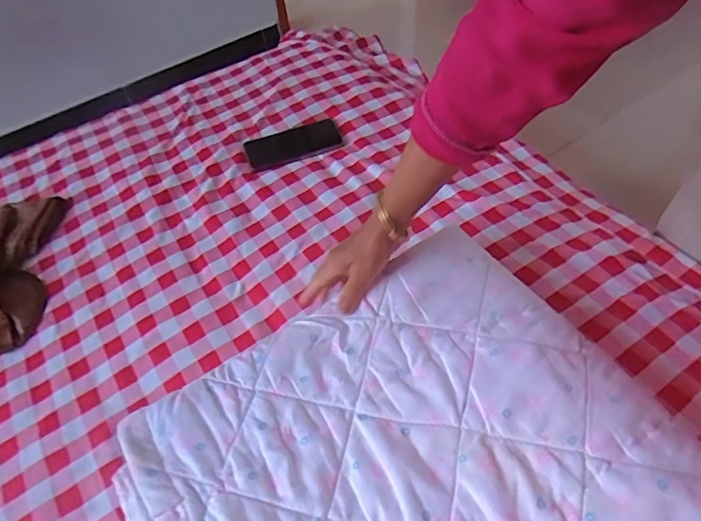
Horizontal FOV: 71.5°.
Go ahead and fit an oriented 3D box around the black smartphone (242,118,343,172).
[{"bbox_3d":[-0.099,-0.204,0.841,0.161,0.008,0.084,-19,52,-10],"label":"black smartphone"}]

